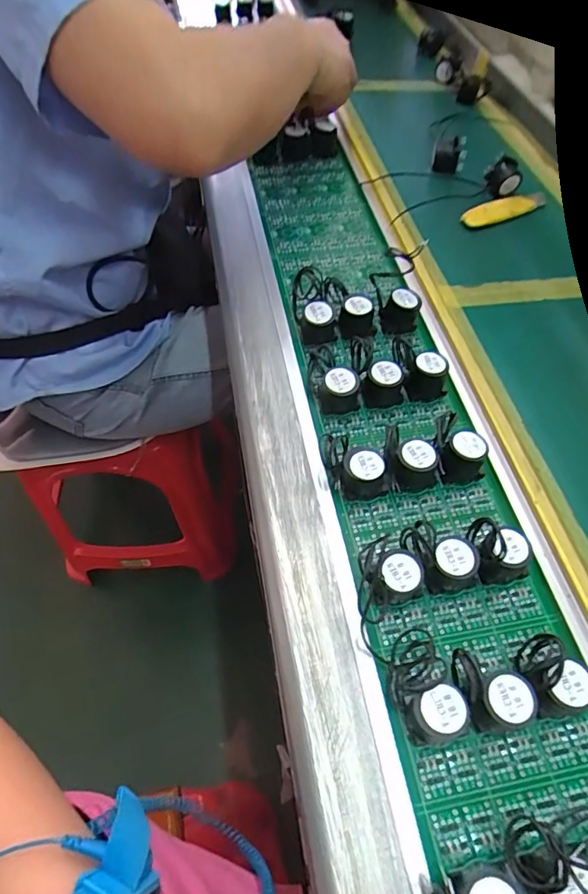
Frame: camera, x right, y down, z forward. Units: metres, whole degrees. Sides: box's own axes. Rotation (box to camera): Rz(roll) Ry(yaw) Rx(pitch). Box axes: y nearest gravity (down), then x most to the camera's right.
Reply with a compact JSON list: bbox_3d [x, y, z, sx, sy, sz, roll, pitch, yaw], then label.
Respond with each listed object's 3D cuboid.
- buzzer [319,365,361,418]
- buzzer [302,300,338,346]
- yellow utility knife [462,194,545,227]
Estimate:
[{"bbox_3d":[0.031,-0.038,0.351,0.028,0.026,0.023,3,55,3],"label":"buzzer"},{"bbox_3d":[0.019,-0.094,0.386,0.025,0.025,0.021,-1,55,0],"label":"buzzer"},{"bbox_3d":[0.195,-0.218,0.472,0.099,0.011,0.024,-22,57,-14],"label":"yellow utility knife"}]

